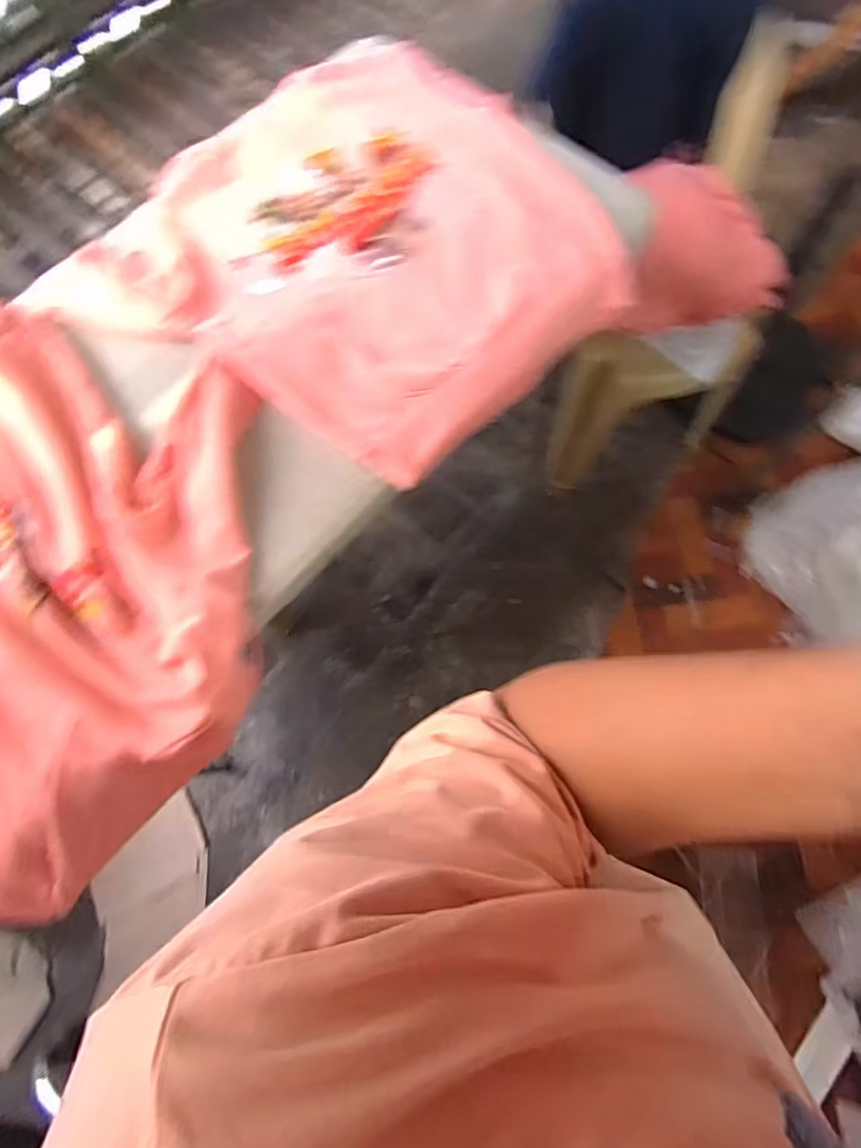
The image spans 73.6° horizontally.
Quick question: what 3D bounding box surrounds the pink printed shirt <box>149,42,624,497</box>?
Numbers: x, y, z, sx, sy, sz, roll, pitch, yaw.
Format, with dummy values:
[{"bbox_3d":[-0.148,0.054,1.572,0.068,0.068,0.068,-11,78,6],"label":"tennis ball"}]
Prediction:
[{"bbox_3d":[-0.077,-0.469,0.820,0.610,0.061,0.616,-43,77,-10],"label":"pink printed shirt"}]

